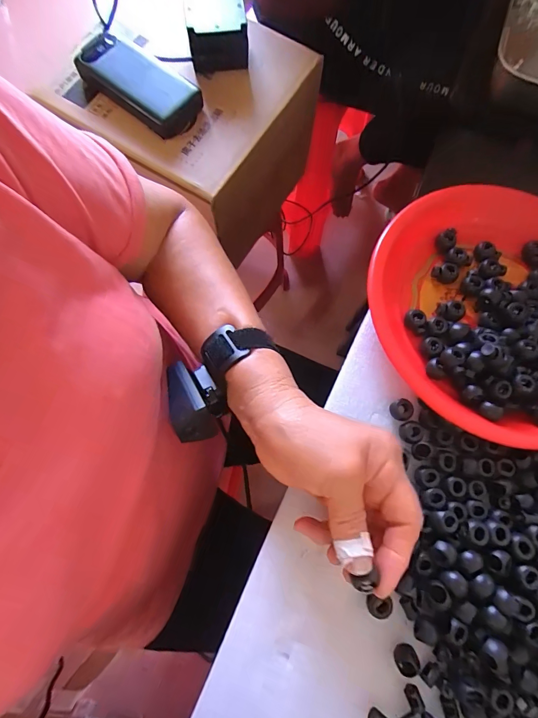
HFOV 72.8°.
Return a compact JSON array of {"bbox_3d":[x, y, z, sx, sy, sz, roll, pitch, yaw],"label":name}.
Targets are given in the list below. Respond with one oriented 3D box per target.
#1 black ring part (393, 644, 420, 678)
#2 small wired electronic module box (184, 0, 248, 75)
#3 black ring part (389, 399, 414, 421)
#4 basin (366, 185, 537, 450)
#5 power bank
[{"bbox_3d":[0.094,0.206,0.250,0.016,0.012,0.015,0,77,-2],"label":"black ring part"},{"bbox_3d":[-0.067,-0.425,0.467,0.072,0.054,0.081,-5,77,-3],"label":"small wired electronic module box"},{"bbox_3d":[0.106,0.041,0.291,0.015,0.010,0.017,-17,78,-6],"label":"black ring part"},{"bbox_3d":[0.203,-0.047,0.312,0.218,0.035,0.220,0,77,-2],"label":"basin"},{"bbox_3d":[-0.161,-0.339,0.449,0.158,0.030,0.066,35,78,6],"label":"power bank"}]

